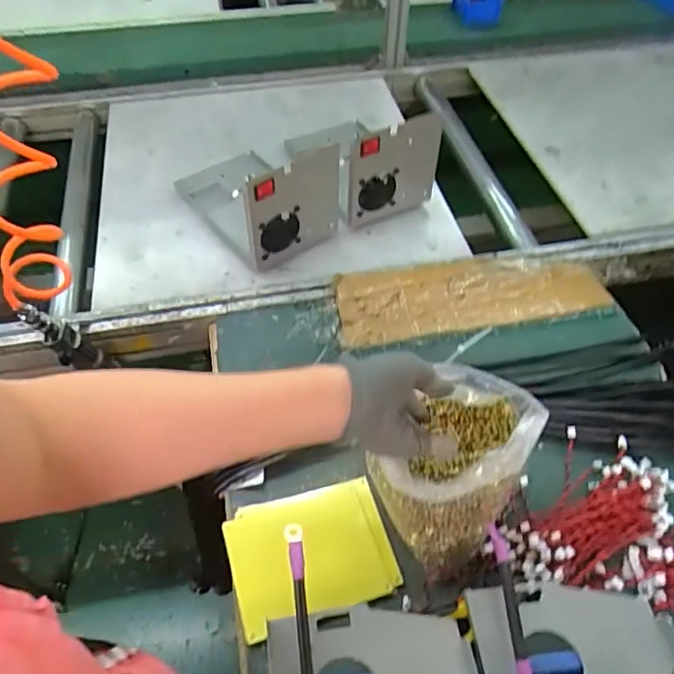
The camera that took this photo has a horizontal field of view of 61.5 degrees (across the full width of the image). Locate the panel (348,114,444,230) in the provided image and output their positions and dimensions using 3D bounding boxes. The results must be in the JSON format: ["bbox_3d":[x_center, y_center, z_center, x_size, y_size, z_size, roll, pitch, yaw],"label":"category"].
[{"bbox_3d":[0.092,-0.252,0.891,0.154,0.174,0.024,-21,54,-16],"label":"panel"}]

